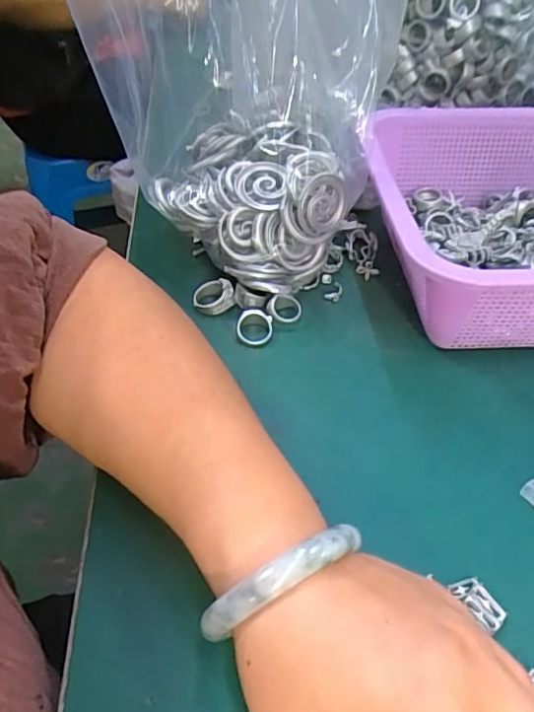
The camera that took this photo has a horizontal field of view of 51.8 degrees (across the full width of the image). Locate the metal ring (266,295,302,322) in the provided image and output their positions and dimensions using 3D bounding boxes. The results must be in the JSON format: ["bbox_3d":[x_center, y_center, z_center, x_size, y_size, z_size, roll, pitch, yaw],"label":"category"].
[{"bbox_3d":[0.011,-0.032,0.367,0.023,0.006,0.018,12,86,-8],"label":"metal ring"}]

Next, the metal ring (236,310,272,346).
[{"bbox_3d":[-0.008,-0.018,0.359,0.024,0.006,0.024,4,73,-13],"label":"metal ring"}]

